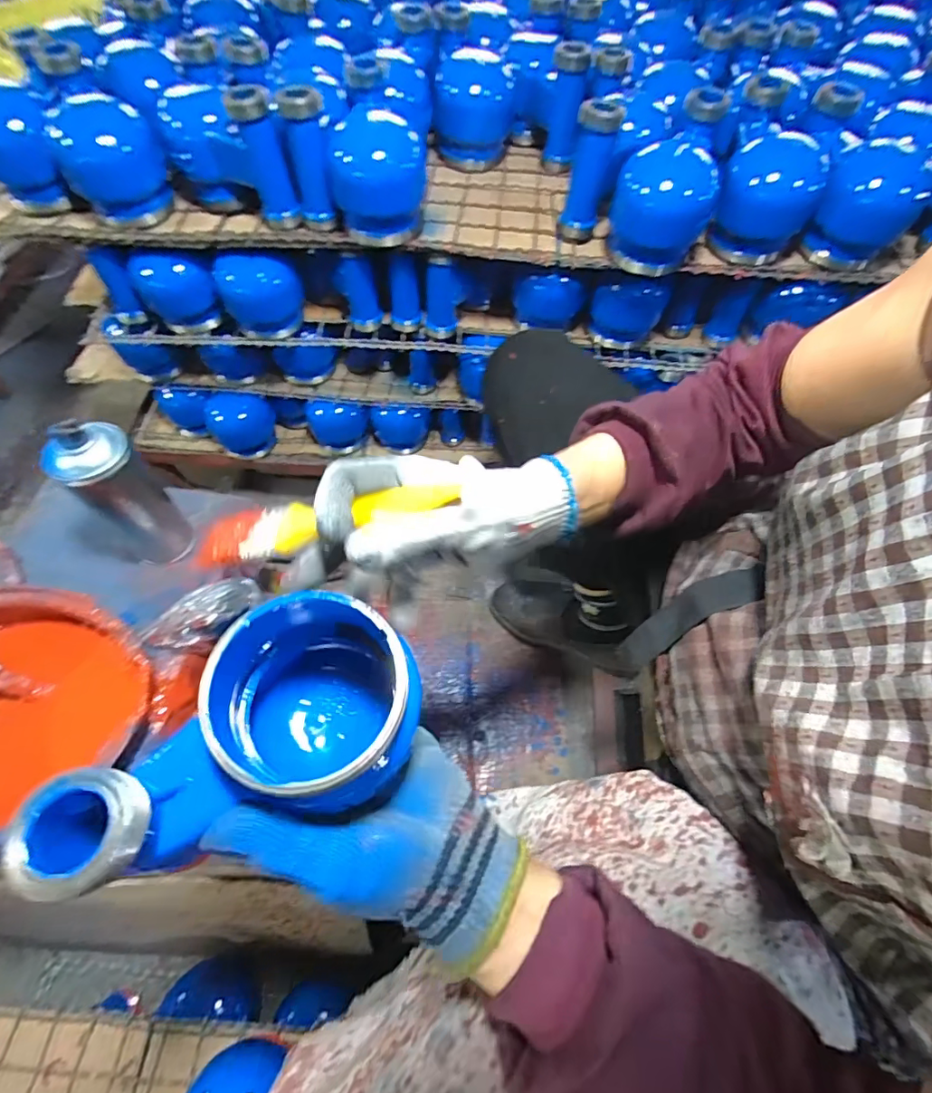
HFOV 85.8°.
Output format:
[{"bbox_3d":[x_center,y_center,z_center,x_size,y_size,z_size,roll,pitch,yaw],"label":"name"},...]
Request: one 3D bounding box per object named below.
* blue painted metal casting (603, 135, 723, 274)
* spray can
[{"bbox_3d":[0.194,-0.338,0.502,0.091,0.089,0.103,18,63,8],"label":"blue painted metal casting"},{"bbox_3d":[-0.336,-0.051,0.494,0.059,0.177,0.069,40,68,18],"label":"spray can"}]

